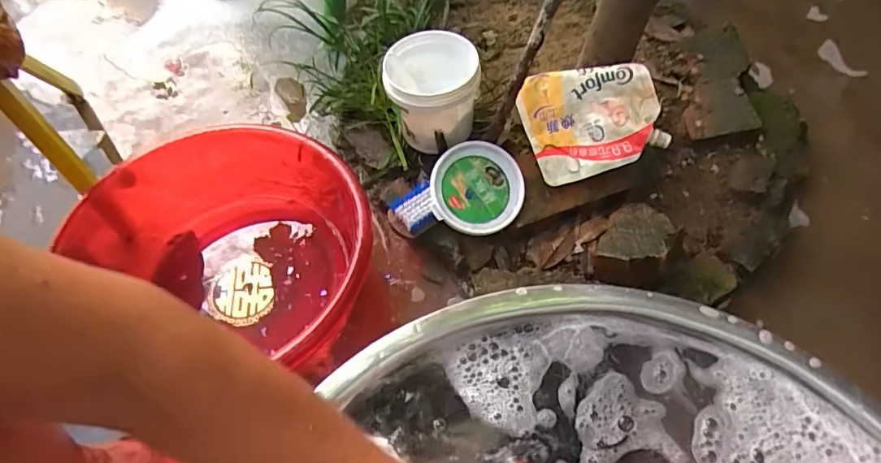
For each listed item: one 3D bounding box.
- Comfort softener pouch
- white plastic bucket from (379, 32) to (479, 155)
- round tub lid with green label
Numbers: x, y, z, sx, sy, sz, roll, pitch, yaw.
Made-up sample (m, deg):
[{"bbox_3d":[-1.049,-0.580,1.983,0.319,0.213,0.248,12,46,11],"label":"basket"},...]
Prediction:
[{"bbox_3d":[0.201,-0.155,0.661,0.169,0.025,0.150,-18,86,10],"label":"Comfort softener pouch"},{"bbox_3d":[-0.011,-0.190,0.692,0.124,0.125,0.126,-1,59,1],"label":"white plastic bucket"},{"bbox_3d":[0.050,-0.058,0.657,0.122,0.013,0.118,1,83,-6],"label":"round tub lid with green label"}]

